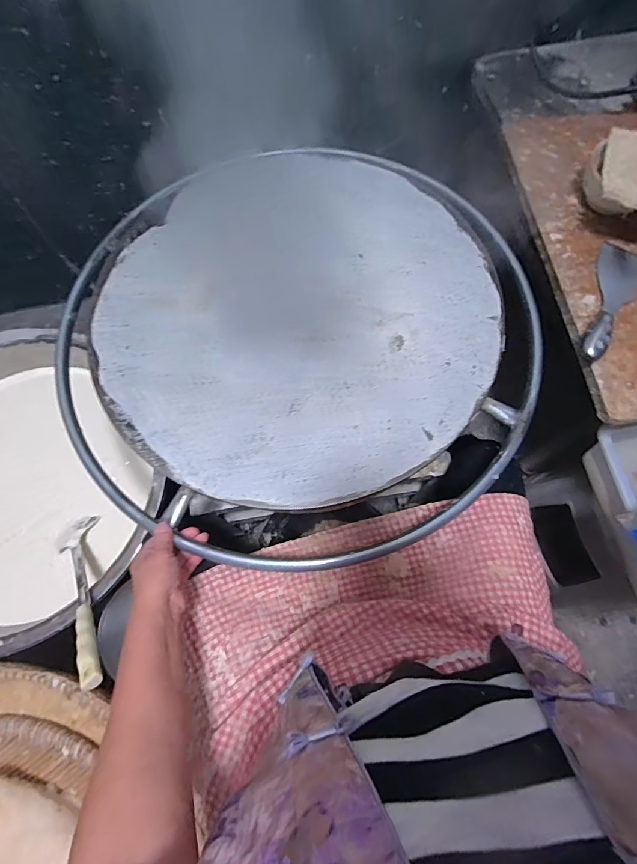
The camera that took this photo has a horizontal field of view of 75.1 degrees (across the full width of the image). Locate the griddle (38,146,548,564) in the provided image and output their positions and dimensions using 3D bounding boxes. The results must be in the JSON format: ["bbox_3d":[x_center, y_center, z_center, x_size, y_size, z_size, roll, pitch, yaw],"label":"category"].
[{"bbox_3d":[-0.028,-0.154,0.599,0.654,0.077,0.633,0,69,1],"label":"griddle"}]

